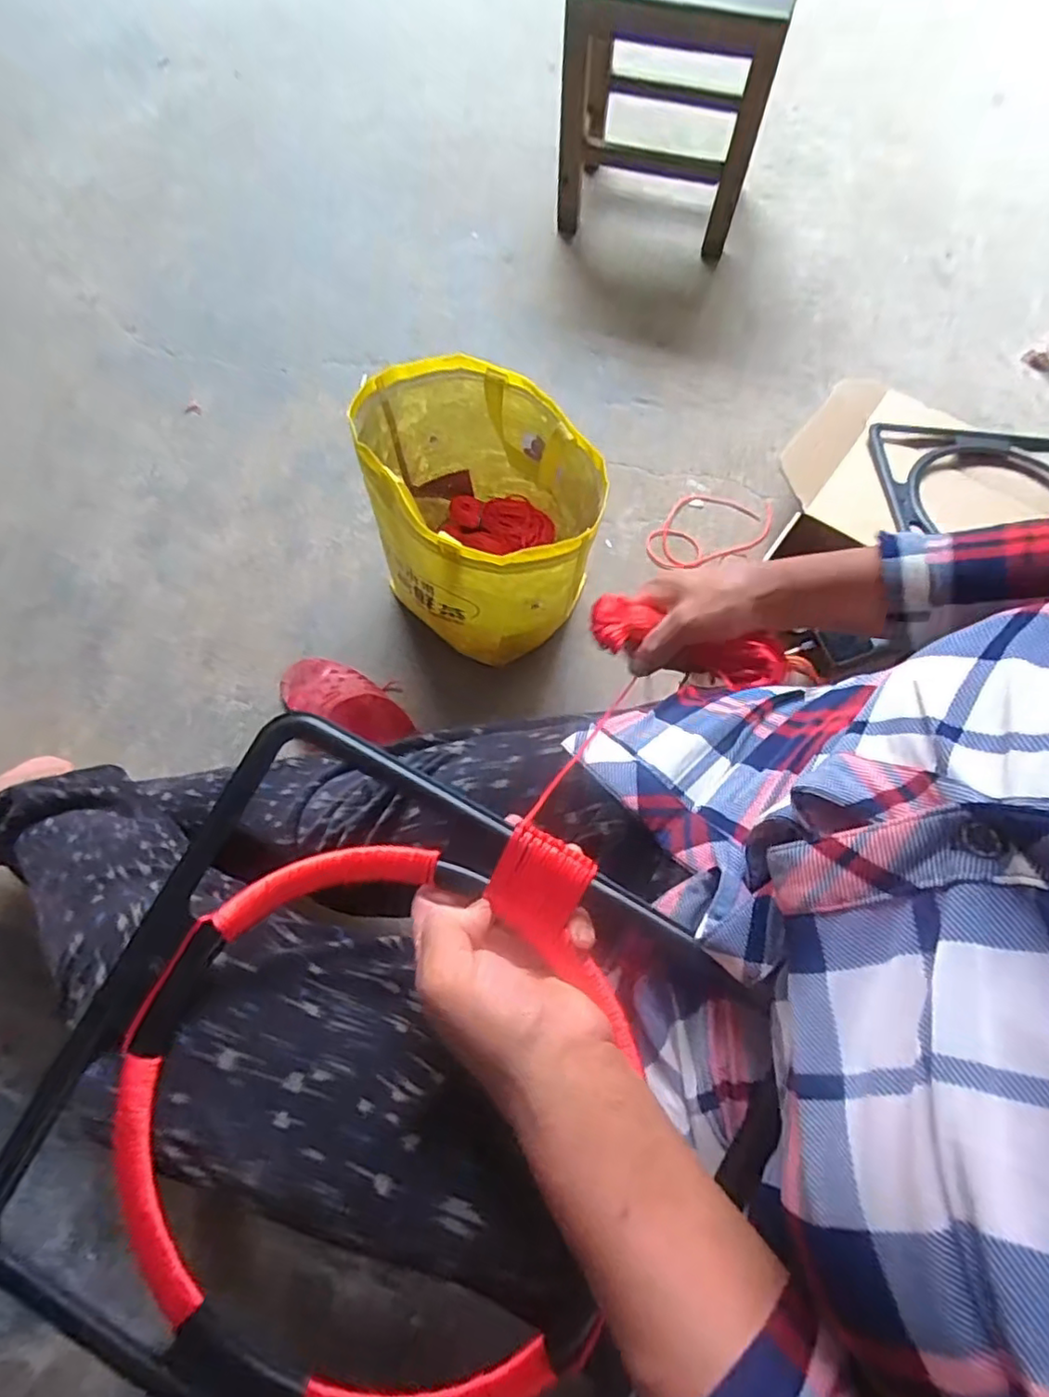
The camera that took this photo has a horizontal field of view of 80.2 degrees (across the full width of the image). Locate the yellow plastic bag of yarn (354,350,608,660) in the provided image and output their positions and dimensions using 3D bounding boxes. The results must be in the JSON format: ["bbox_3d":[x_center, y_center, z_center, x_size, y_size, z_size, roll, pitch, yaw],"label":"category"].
[{"bbox_3d":[-0.050,-0.202,0.730,0.220,0.254,0.268,-30,75,-7],"label":"yellow plastic bag of yarn"}]

